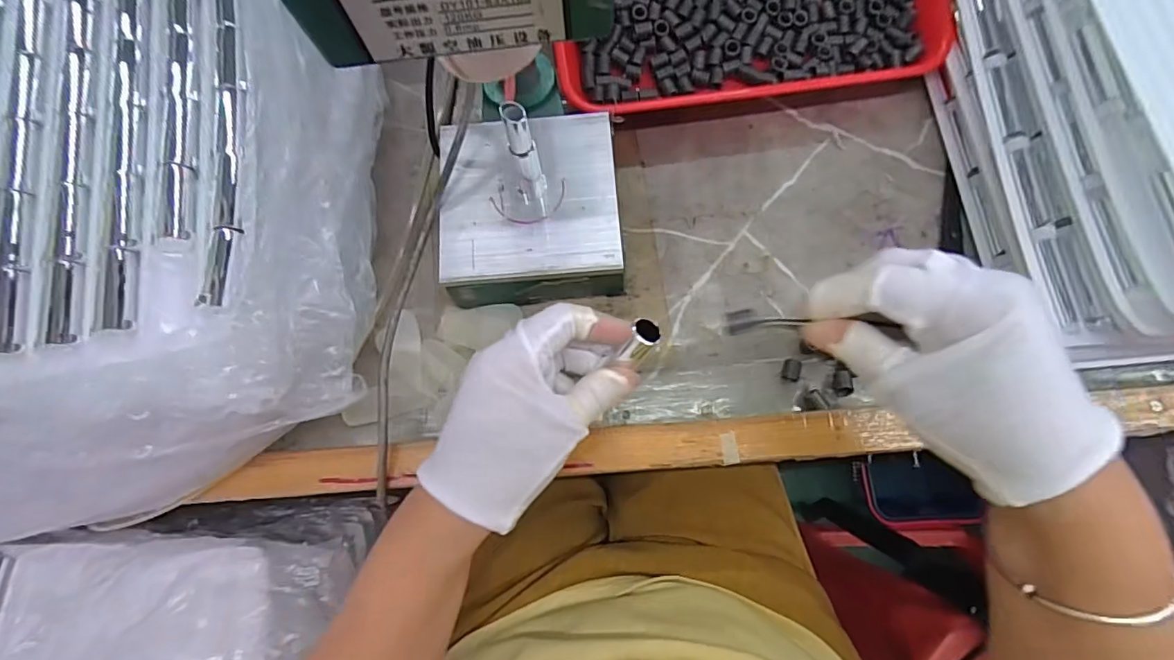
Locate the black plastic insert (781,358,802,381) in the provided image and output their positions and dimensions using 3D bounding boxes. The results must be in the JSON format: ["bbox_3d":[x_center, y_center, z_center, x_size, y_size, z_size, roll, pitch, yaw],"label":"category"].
[{"bbox_3d":[0.142,0.028,0.366,0.012,0.006,0.015,14,77,5],"label":"black plastic insert"}]

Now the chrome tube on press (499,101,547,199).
[{"bbox_3d":[-0.037,-0.106,0.322,0.016,0.078,0.014,-11,76,-1],"label":"chrome tube on press"}]

